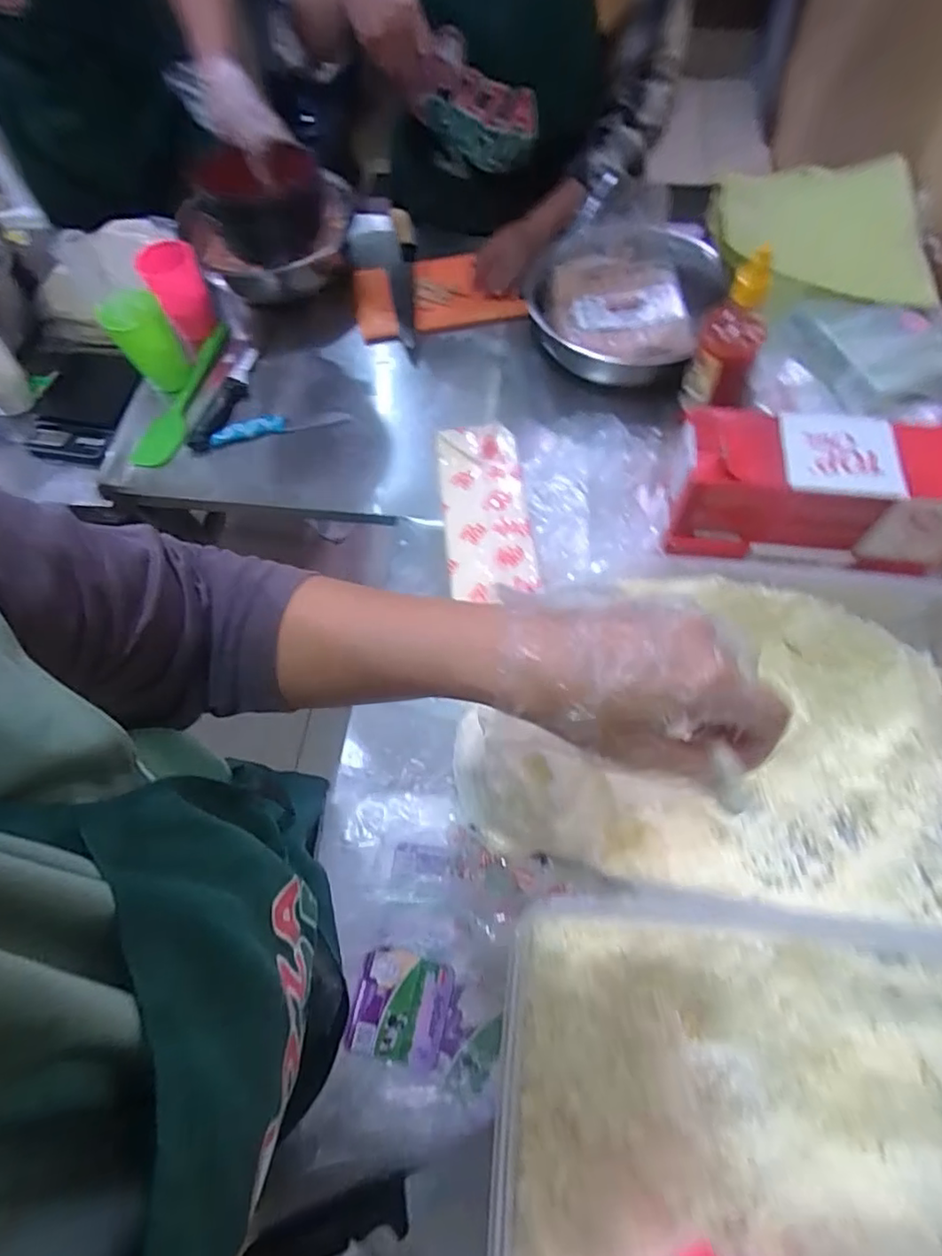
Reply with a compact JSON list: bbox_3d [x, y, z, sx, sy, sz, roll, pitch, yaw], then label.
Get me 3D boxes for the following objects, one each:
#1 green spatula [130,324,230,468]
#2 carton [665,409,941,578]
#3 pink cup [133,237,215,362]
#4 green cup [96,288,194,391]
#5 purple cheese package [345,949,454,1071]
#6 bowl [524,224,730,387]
[{"bbox_3d":[-0.404,-0.333,0.822,0.061,0.019,0.267,8,67,7],"label":"green spatula"},{"bbox_3d":[0.333,-0.131,0.556,0.264,0.108,0.101,5,65,5],"label":"carton"},{"bbox_3d":[-0.403,-0.469,0.815,0.073,0.120,0.077,-1,65,2],"label":"pink cup"},{"bbox_3d":[-0.427,-0.378,0.773,0.072,0.127,0.062,-34,68,-13],"label":"green cup"},{"bbox_3d":[-0.059,0.319,0.494,0.075,0.011,0.077,10,67,8],"label":"purple cheese package"},{"bbox_3d":[0.195,-0.440,0.792,0.236,0.079,0.236,-1,66,3],"label":"bowl"}]

